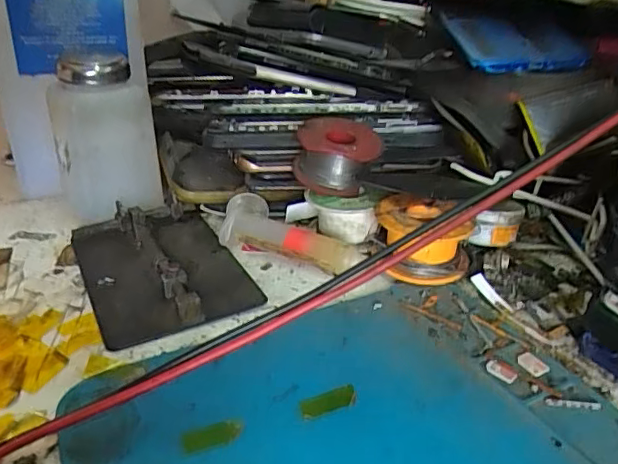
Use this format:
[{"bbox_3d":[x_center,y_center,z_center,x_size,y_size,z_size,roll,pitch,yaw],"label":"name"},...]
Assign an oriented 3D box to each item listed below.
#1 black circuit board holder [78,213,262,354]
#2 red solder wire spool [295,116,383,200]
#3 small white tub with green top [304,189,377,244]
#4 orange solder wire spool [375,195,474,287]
[{"bbox_3d":[-0.082,0.016,0.306,0.077,0.013,0.117,-15,32,-24],"label":"black circuit board holder"},{"bbox_3d":[0.017,-0.048,0.345,0.052,0.033,0.049,0,29,0],"label":"red solder wire spool"},{"bbox_3d":[0.018,-0.009,0.327,0.038,0.025,0.036,0,29,0],"label":"small white tub with green top"},{"bbox_3d":[0.064,0.005,0.302,0.051,0.034,0.044,1,29,2],"label":"orange solder wire spool"}]

